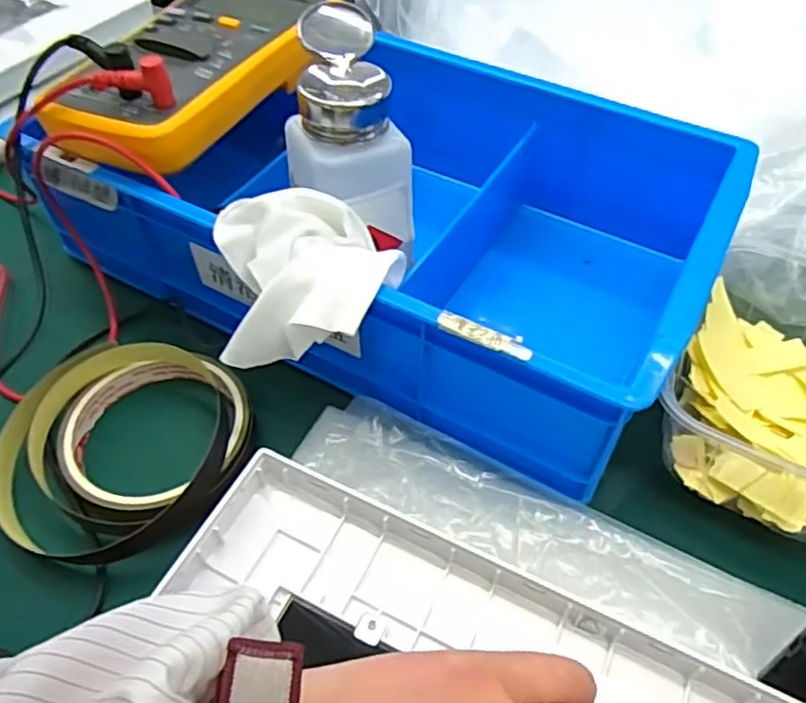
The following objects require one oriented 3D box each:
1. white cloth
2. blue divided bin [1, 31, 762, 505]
[{"bbox_3d":[-0.040,-0.031,0.284,0.078,0.046,0.061,2,50,0],"label":"white cloth"},{"bbox_3d":[-0.007,-0.078,0.366,0.327,0.115,0.202,25,54,18],"label":"blue divided bin"}]

